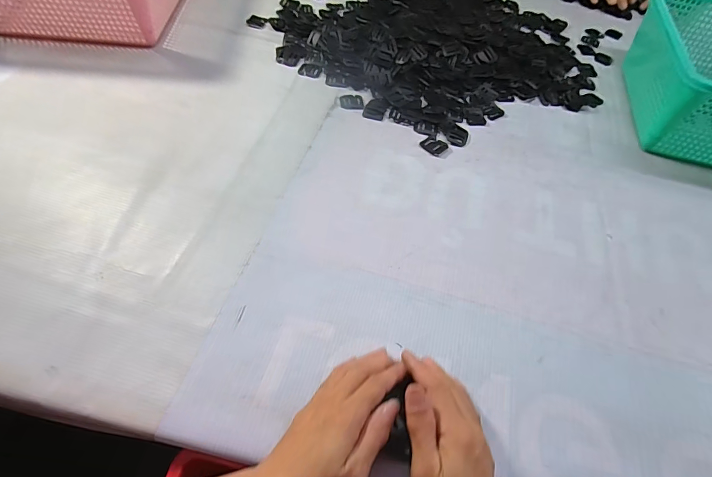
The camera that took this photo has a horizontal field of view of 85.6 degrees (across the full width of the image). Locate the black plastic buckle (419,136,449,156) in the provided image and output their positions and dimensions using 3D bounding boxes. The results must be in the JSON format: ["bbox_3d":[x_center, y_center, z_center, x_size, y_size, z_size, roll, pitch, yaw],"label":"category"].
[{"bbox_3d":[0.111,-0.132,0.542,0.033,0.004,0.031,40,61,21],"label":"black plastic buckle"}]

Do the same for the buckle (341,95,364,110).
[{"bbox_3d":[-0.006,-0.210,0.589,0.035,0.004,0.035,-1,55,-6],"label":"buckle"}]

